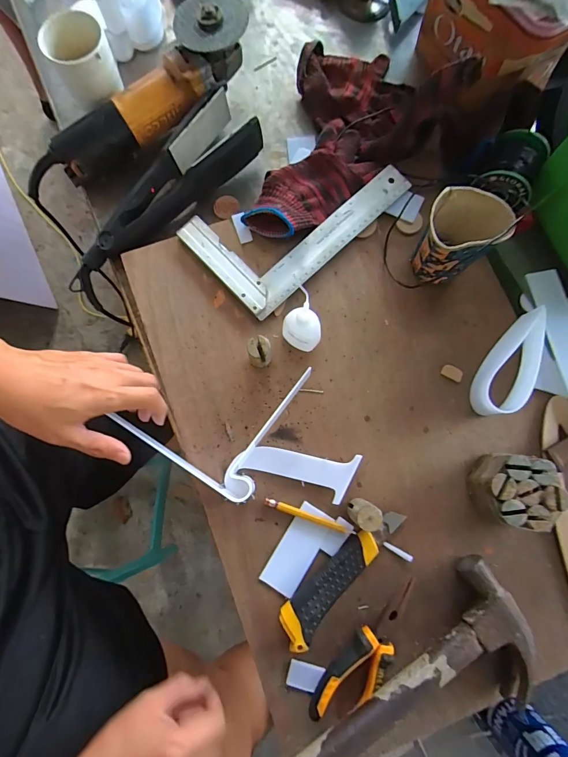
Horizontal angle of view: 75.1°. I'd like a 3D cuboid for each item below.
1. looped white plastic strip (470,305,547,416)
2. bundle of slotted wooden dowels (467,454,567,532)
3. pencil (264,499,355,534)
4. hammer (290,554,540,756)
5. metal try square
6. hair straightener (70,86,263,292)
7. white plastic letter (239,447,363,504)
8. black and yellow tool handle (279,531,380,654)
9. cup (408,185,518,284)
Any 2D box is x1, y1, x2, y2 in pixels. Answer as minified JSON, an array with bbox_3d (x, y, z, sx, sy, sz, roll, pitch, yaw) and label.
[{"bbox_3d":[0.259,-0.016,0.417,0.052,0.046,0.131,40,82,6],"label":"looped white plastic strip"},{"bbox_3d":[0.238,0.116,0.385,0.076,0.051,0.071,9,80,1],"label":"bundle of slotted wooden dowels"},{"bbox_3d":[0.027,0.149,0.398,0.099,0.006,0.009,19,82,5],"label":"pencil"},{"bbox_3d":[0.125,0.317,0.342,0.287,0.046,0.122,-39,80,-9],"label":"hammer"},{"bbox_3d":[0.016,-0.203,0.462,0.255,0.023,0.146,-42,82,-5],"label":"metal try square"},{"bbox_3d":[-0.149,-0.225,0.453,0.072,0.057,0.289,42,82,7],"label":"hair straightener"},{"bbox_3d":[0.017,0.104,0.404,0.124,0.011,0.048,5,81,2],"label":"white plastic letter"},{"bbox_3d":[0.045,0.212,0.380,0.038,0.017,0.129,40,84,7],"label":"black and yellow tool handle"},{"bbox_3d":[0.187,-0.146,0.410,0.076,0.097,0.071,0,81,2],"label":"cup"}]

